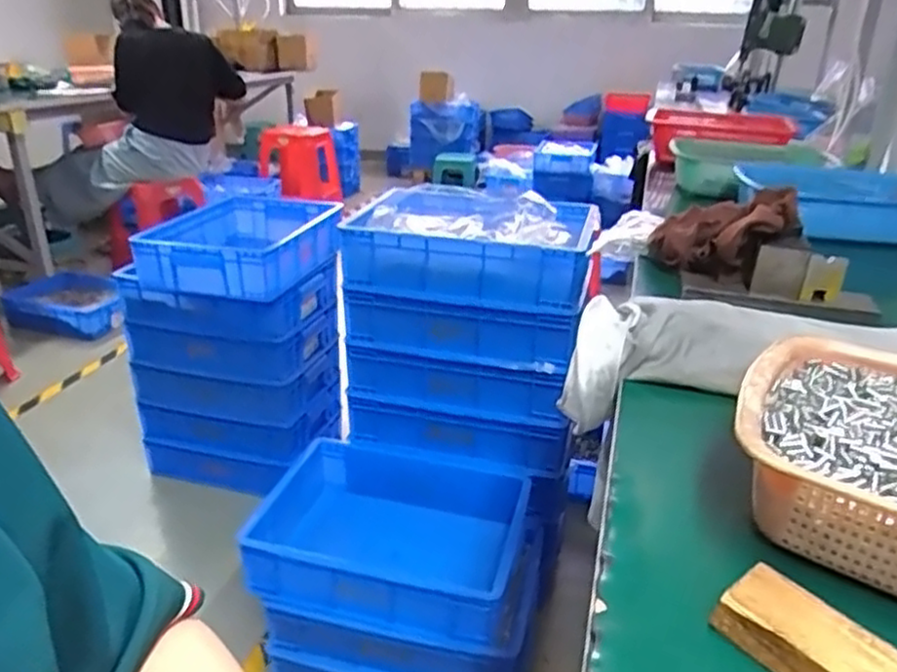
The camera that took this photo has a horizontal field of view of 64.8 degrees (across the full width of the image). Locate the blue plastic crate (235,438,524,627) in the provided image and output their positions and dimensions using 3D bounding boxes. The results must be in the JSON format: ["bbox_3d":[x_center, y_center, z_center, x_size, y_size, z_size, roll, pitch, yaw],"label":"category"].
[{"bbox_3d":[-0.097,0.331,1.178,0.415,0.120,0.302,8,24,16],"label":"blue plastic crate"}]

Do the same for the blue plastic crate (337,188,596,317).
[{"bbox_3d":[0.046,-0.164,1.268,0.406,0.124,0.284,7,24,14],"label":"blue plastic crate"}]

